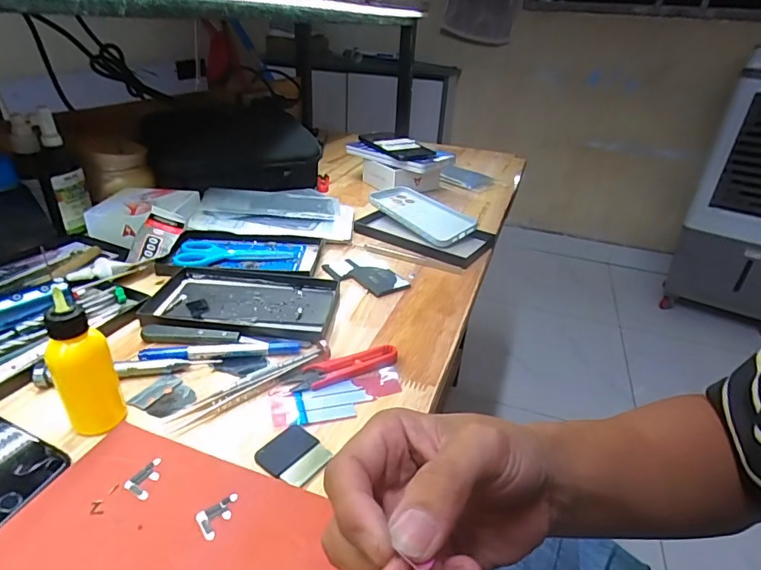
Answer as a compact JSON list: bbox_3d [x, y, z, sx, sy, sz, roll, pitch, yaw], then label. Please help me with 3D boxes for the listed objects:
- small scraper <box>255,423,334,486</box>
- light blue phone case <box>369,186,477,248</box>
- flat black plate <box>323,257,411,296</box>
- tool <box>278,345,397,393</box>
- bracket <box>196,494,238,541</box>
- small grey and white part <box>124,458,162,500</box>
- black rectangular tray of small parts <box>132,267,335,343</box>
[{"bbox_3d":[-0.059,0.115,0.317,0.041,0.005,0.039,24,36,31],"label":"small scraper"},{"bbox_3d":[0.060,-0.108,0.697,0.088,0.013,0.176,-22,44,-27],"label":"light blue phone case"},{"bbox_3d":[-0.015,-0.012,0.538,0.058,0.007,0.090,-23,39,-38],"label":"flat black plate"},{"bbox_3d":[-0.032,0.068,0.391,0.098,0.011,0.023,-10,33,-23],"label":"tool"},{"bbox_3d":[-0.092,0.133,0.270,0.025,0.004,0.018,-20,38,-35],"label":"bracket"},{"bbox_3d":[-0.143,0.119,0.289,0.019,0.004,0.024,21,33,23],"label":"small grey and white part"},{"bbox_3d":[-0.139,0.019,0.472,0.180,0.017,0.105,4,30,0],"label":"black rectangular tray of small parts"}]

